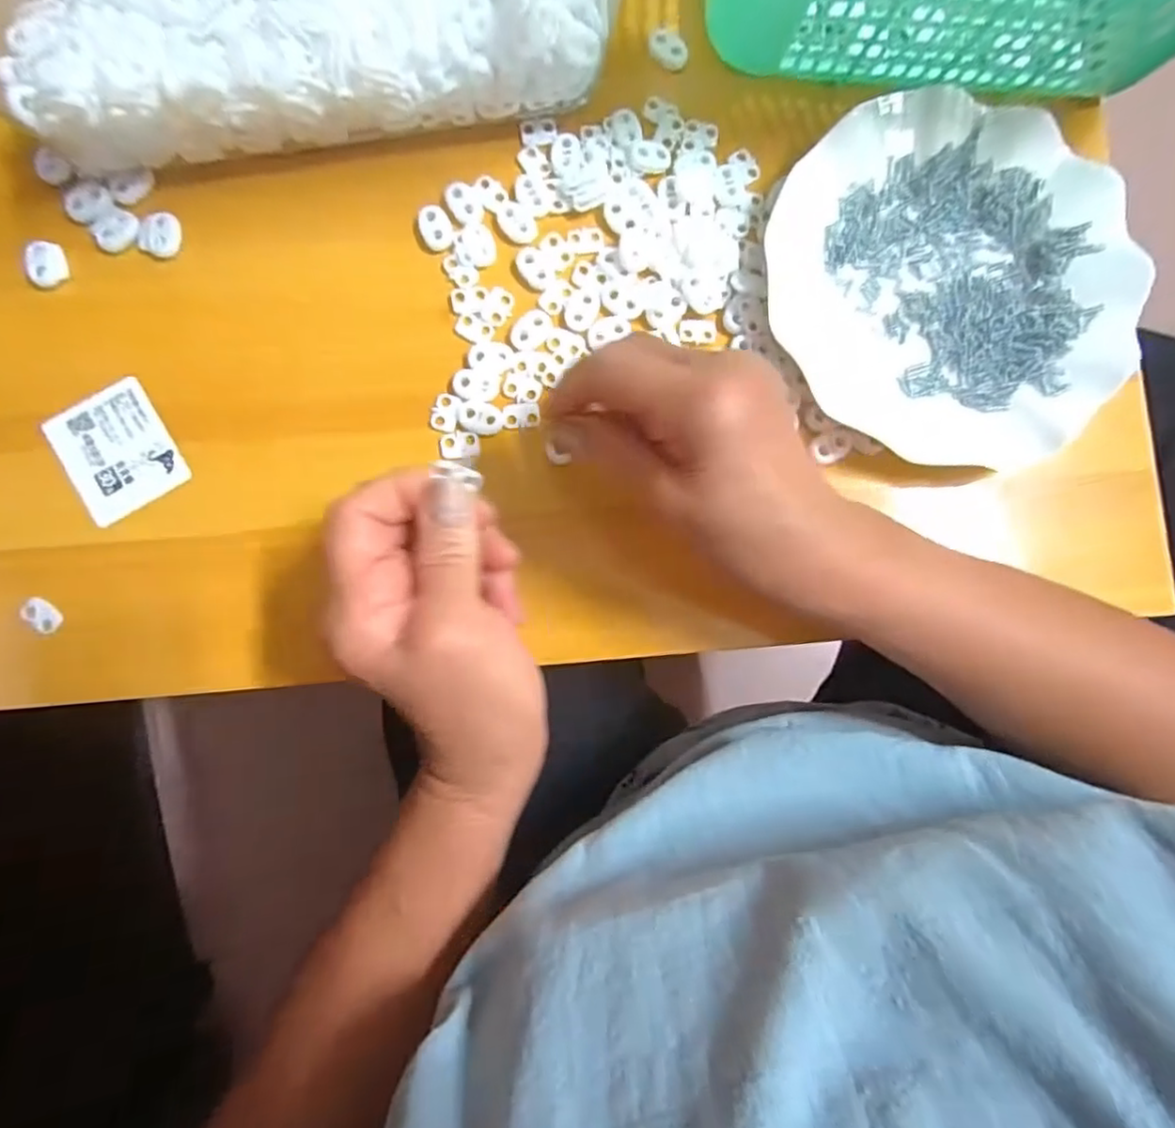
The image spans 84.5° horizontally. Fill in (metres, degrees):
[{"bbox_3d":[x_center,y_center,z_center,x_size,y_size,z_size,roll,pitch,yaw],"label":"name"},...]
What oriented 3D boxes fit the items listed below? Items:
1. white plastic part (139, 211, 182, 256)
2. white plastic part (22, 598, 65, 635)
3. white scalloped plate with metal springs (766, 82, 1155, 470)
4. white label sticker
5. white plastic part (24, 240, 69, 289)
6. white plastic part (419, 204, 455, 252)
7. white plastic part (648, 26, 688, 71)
[{"bbox_3d":[-0.211,-0.162,0.320,0.017,0.005,0.022,14,84,0],"label":"white plastic part"},{"bbox_3d":[-0.255,0.024,0.303,0.010,0.008,0.017,-40,87,-5],"label":"white plastic part"},{"bbox_3d":[0.182,-0.140,0.321,0.178,0.018,0.175,0,84,-1],"label":"white scalloped plate with metal springs"},{"bbox_3d":[-0.227,-0.055,0.314,0.048,0.004,0.059,-31,87,-8],"label":"white label sticker"},{"bbox_3d":[-0.264,-0.146,0.315,0.016,0.004,0.024,-16,85,-3],"label":"white plastic part"},{"bbox_3d":[-0.076,-0.170,0.325,0.016,0.004,0.022,-16,85,-3],"label":"white plastic part"},{"bbox_3d":[0.043,-0.273,0.341,0.024,0.007,0.014,37,85,2],"label":"white plastic part"}]

